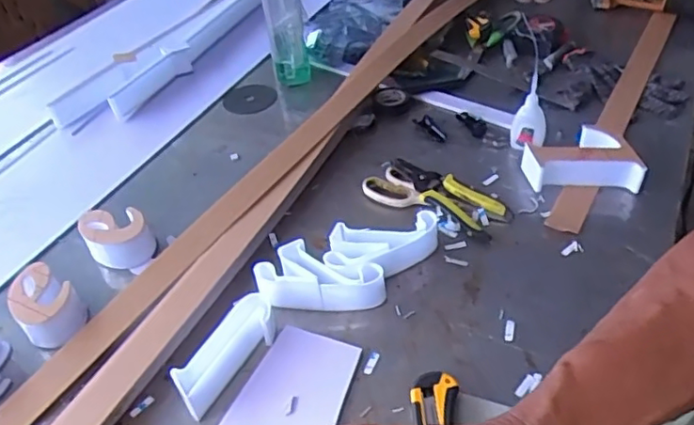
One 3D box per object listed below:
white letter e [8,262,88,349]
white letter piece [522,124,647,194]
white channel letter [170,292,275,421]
[{"bbox_3d":[-0.331,0.100,0.658,0.064,0.042,0.089,-27,45,-22],"label":"white letter e"},{"bbox_3d":[0.299,-0.069,0.767,0.138,0.046,0.084,0,42,8],"label":"white letter piece"},{"bbox_3d":[-0.118,0.136,0.586,0.035,0.043,0.122,22,49,29],"label":"white channel letter"}]

